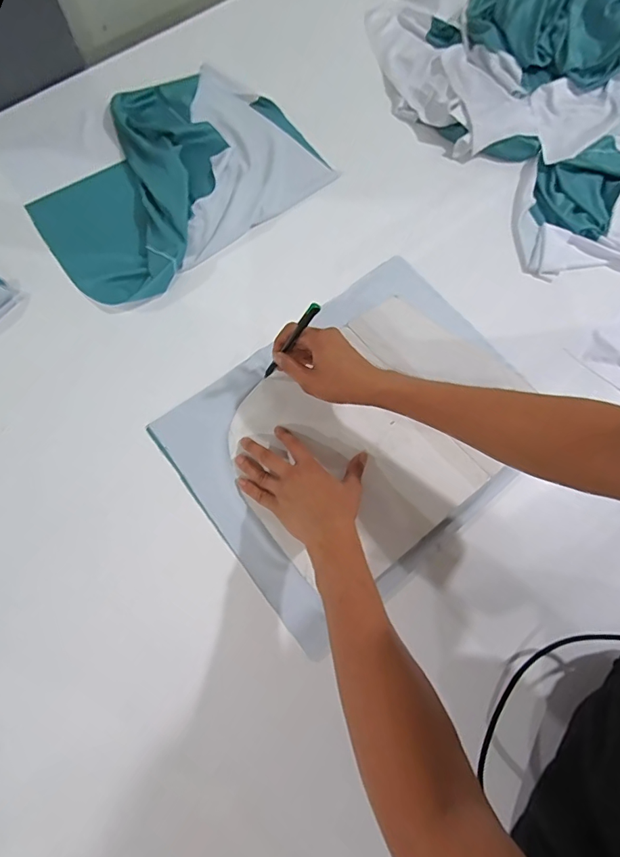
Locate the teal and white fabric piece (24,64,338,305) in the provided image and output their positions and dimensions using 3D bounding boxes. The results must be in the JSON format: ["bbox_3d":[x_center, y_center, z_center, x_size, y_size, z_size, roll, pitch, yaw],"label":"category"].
[{"bbox_3d":[-0.220,-0.402,0.703,0.428,0.025,0.326,-41,77,-13],"label":"teal and white fabric piece"}]

